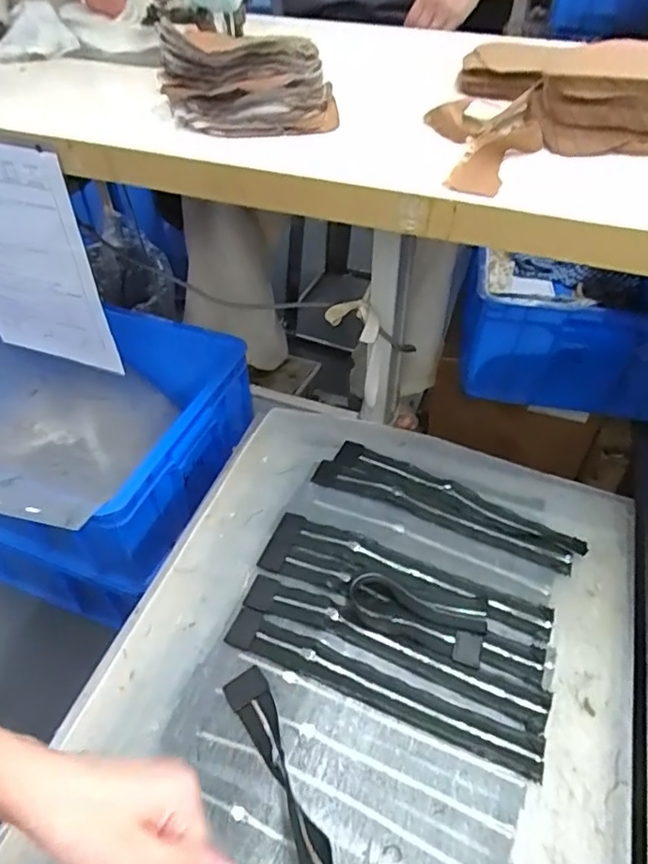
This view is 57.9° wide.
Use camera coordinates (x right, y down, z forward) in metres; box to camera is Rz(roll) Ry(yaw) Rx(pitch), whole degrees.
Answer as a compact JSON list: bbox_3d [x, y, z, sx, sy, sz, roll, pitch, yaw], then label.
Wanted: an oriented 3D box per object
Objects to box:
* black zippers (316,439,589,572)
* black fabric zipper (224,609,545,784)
[{"bbox_3d":[0.135,0.077,0.652,0.288,0.018,0.070,19,50,17],"label":"black zippers"},{"bbox_3d":[0.046,0.228,0.514,0.283,0.012,0.036,20,51,13],"label":"black fabric zipper"}]

